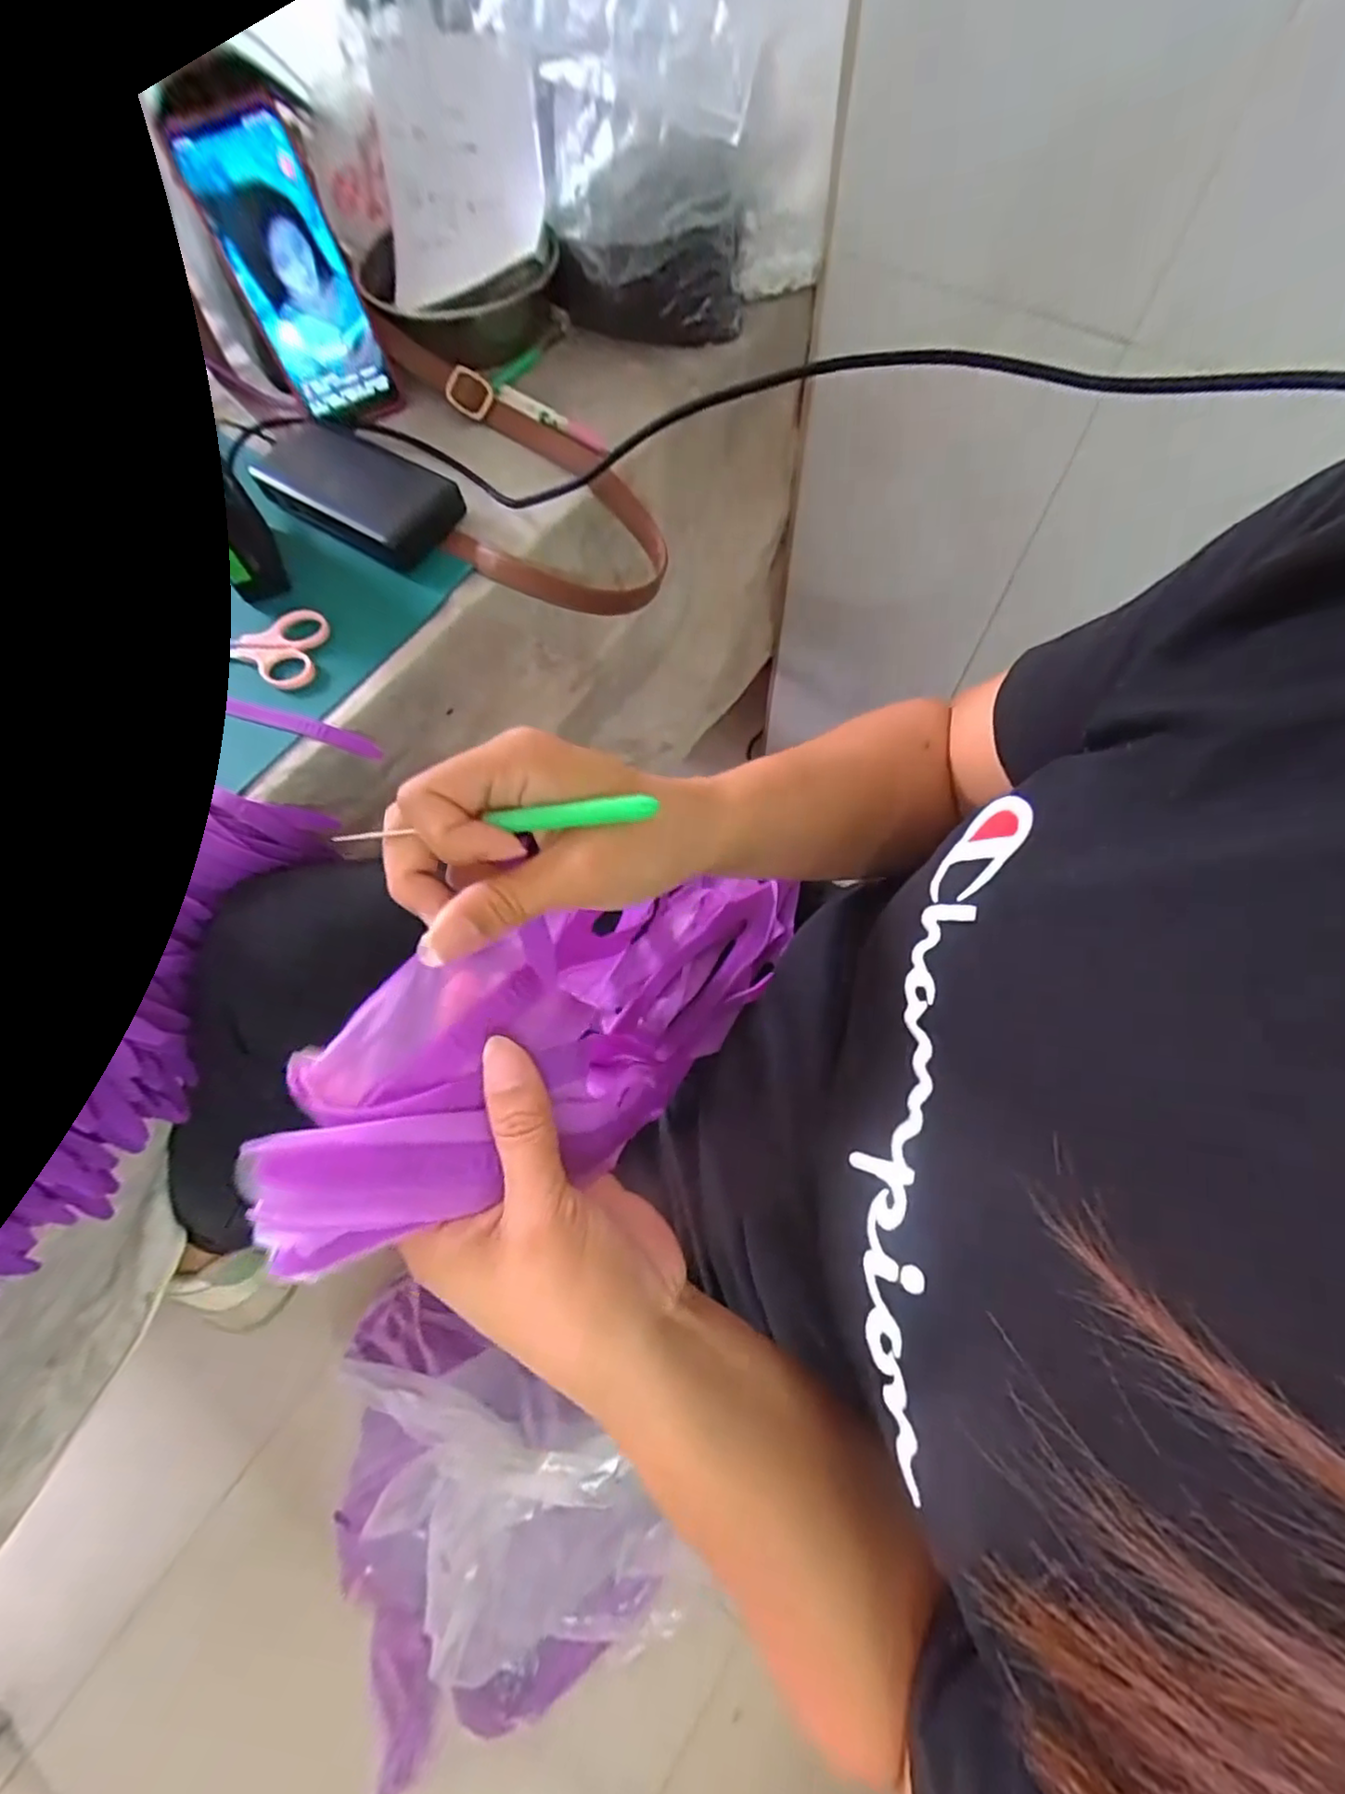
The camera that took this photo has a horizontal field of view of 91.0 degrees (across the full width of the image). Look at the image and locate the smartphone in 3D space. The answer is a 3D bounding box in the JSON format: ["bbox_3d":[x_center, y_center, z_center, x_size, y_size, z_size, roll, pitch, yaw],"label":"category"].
[{"bbox_3d":[-0.258,-0.422,0.452,0.075,0.155,0.015,-18,42,-2],"label":"smartphone"}]

